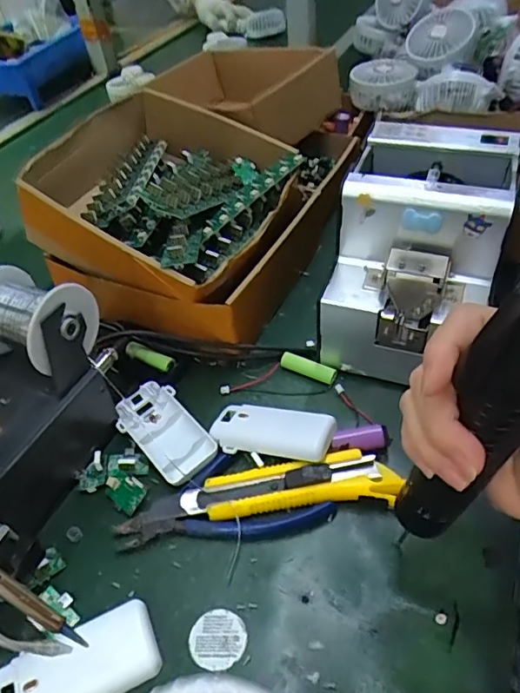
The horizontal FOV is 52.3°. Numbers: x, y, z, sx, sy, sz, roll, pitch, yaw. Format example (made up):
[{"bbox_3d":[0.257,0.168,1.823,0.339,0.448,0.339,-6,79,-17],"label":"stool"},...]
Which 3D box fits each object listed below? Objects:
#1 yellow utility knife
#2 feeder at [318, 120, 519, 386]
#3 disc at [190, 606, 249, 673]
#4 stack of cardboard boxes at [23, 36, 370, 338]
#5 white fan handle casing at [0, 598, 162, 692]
[{"bbox_3d":[0.022,0.097,0.375,0.148,0.018,0.039,-5,44,2],"label":"yellow utility knife"},{"bbox_3d":[0.130,-0.075,0.442,0.121,0.149,0.172,10,47,17],"label":"feeder"},{"bbox_3d":[-0.025,0.175,0.317,0.033,0.004,0.033,-4,44,3],"label":"disc"},{"bbox_3d":[-0.079,-0.125,0.520,0.214,0.145,0.206,16,49,22],"label":"stack of cardboard boxes"},{"bbox_3d":[-0.106,0.188,0.305,0.092,0.011,0.045,-23,46,-16],"label":"white fan handle casing"}]

